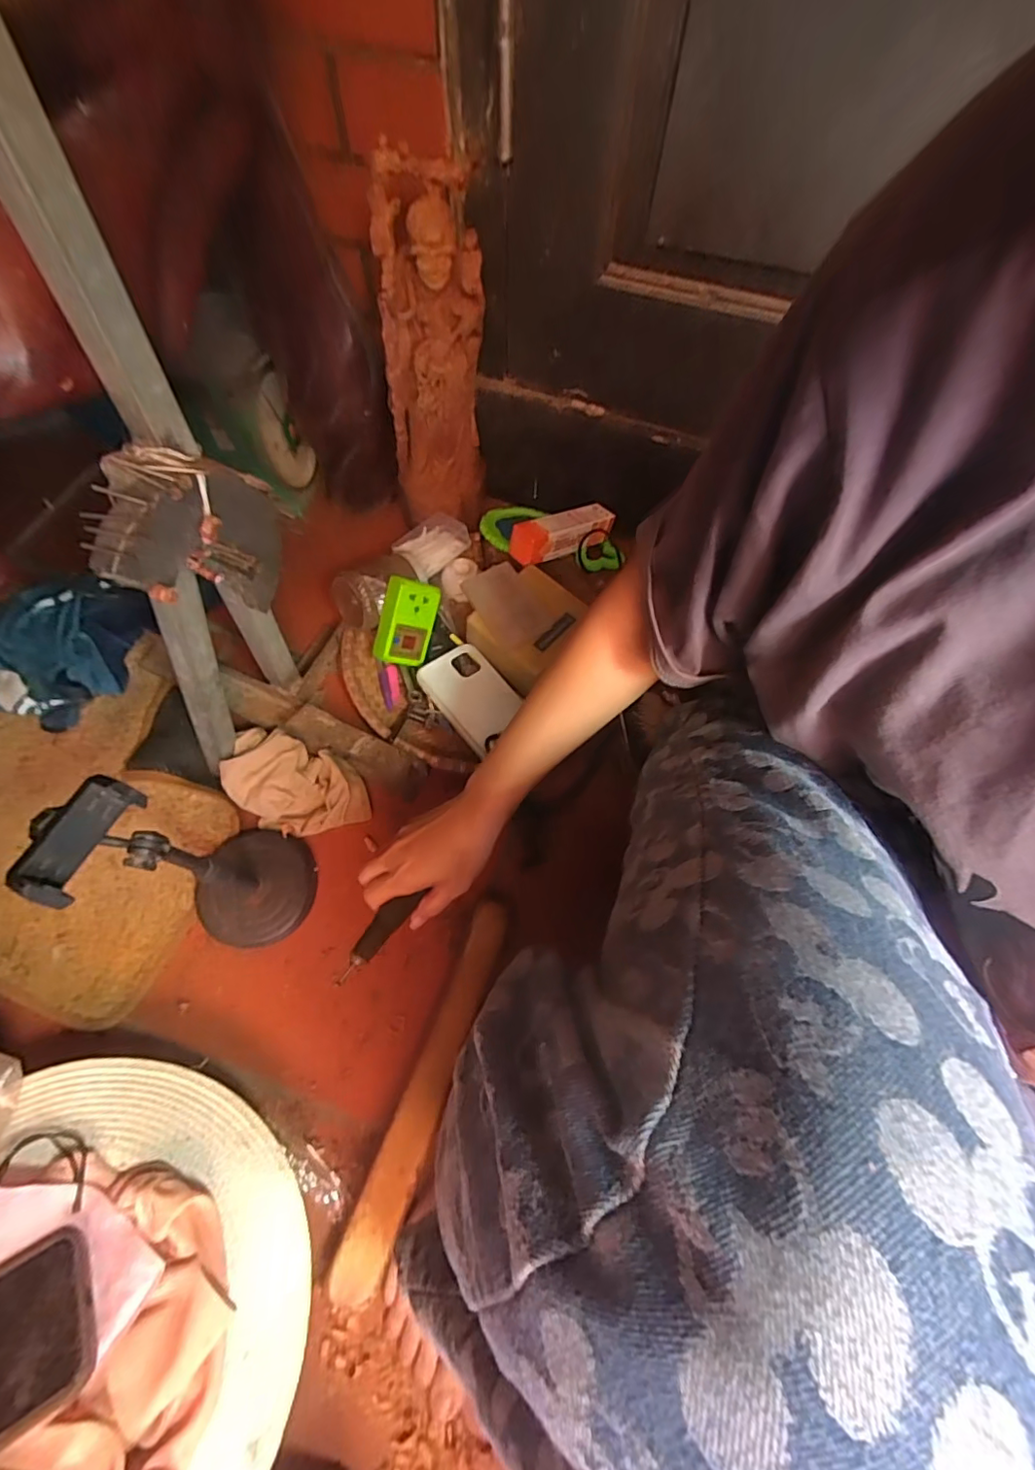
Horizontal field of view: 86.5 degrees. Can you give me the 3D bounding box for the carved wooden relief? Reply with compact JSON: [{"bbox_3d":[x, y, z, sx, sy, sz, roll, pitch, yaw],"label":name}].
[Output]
[{"bbox_3d":[-0.086,-0.375,0.581,0.105,0.328,0.042,-12,66,-8],"label":"carved wooden relief"}]

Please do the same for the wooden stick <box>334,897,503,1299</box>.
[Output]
[{"bbox_3d":[-0.073,0.299,0.483,0.035,0.027,0.303,20,66,7],"label":"wooden stick"}]

